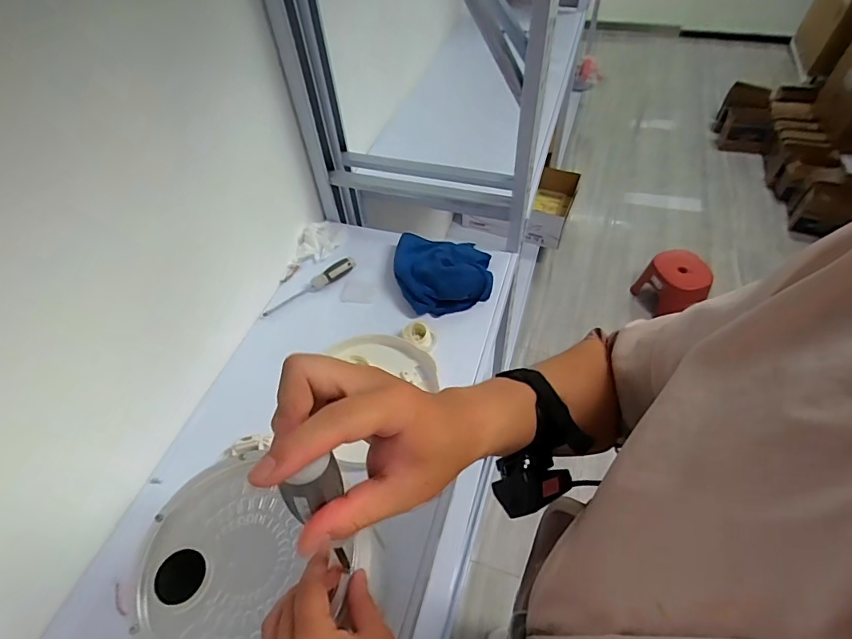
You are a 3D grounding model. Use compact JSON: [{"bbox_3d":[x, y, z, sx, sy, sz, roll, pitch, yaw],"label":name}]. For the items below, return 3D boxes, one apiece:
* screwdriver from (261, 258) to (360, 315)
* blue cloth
[{"bbox_3d":[-0.206,-0.059,0.841,0.188,0.019,0.031,-35,57,-22],"label":"screwdriver"},{"bbox_3d":[0.030,-0.092,0.827,0.174,0.069,0.170,0,51,4],"label":"blue cloth"}]

